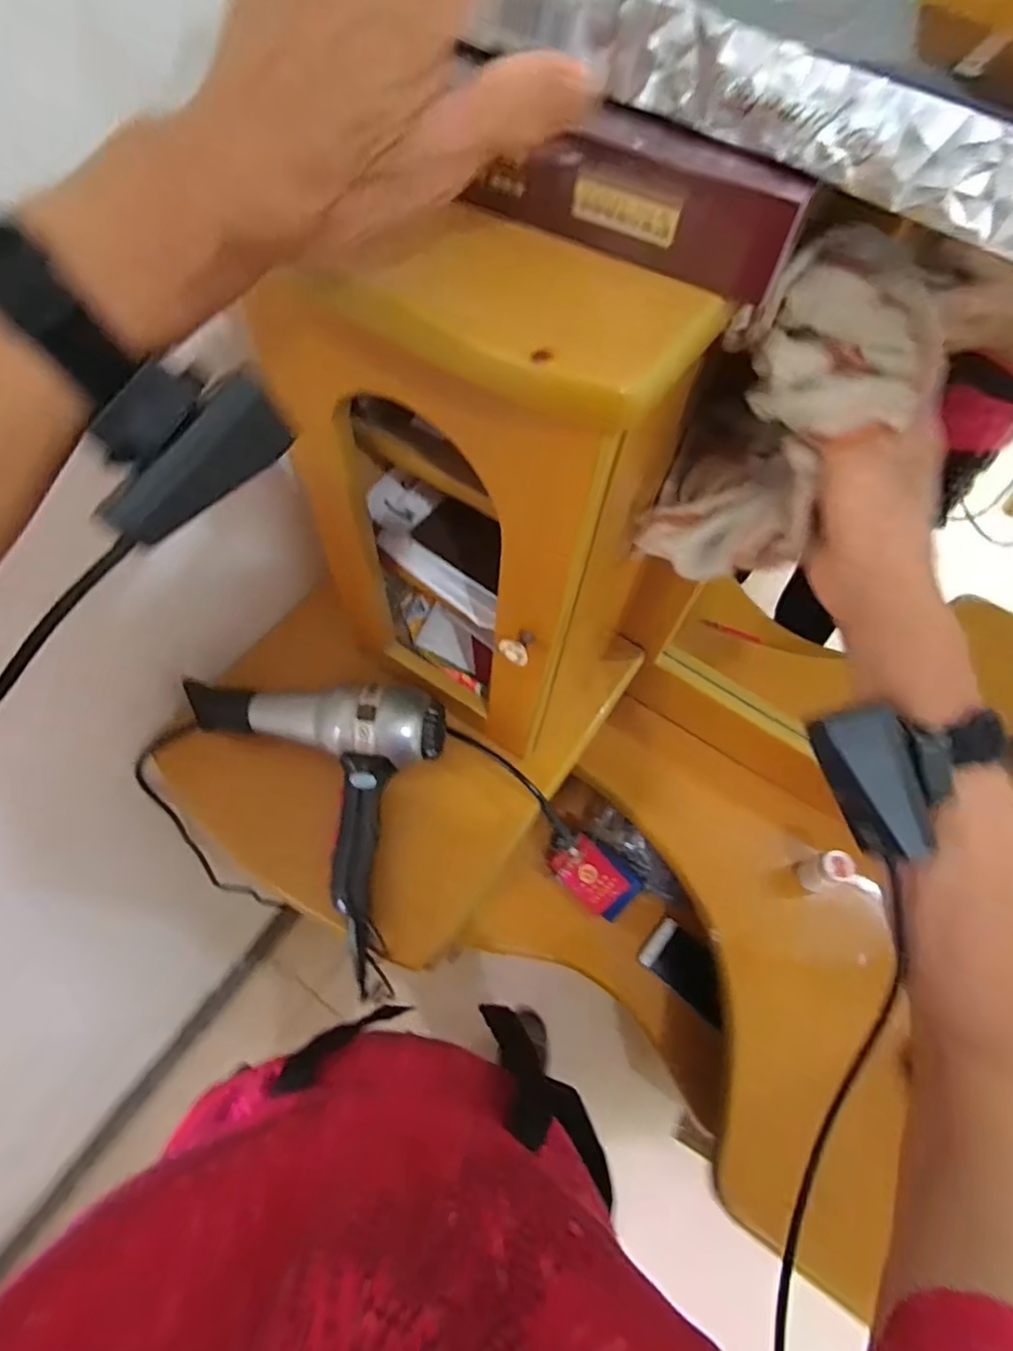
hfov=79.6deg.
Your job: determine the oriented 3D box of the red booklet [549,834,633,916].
[{"bbox_3d":[0.108,0.264,0.799,0.067,0.012,0.090,-44,66,4],"label":"red booklet"}]

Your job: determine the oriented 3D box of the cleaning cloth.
[{"bbox_3d":[0.144,-0.121,0.311,0.061,0.164,0.079,-28,65,-37],"label":"cleaning cloth"}]

